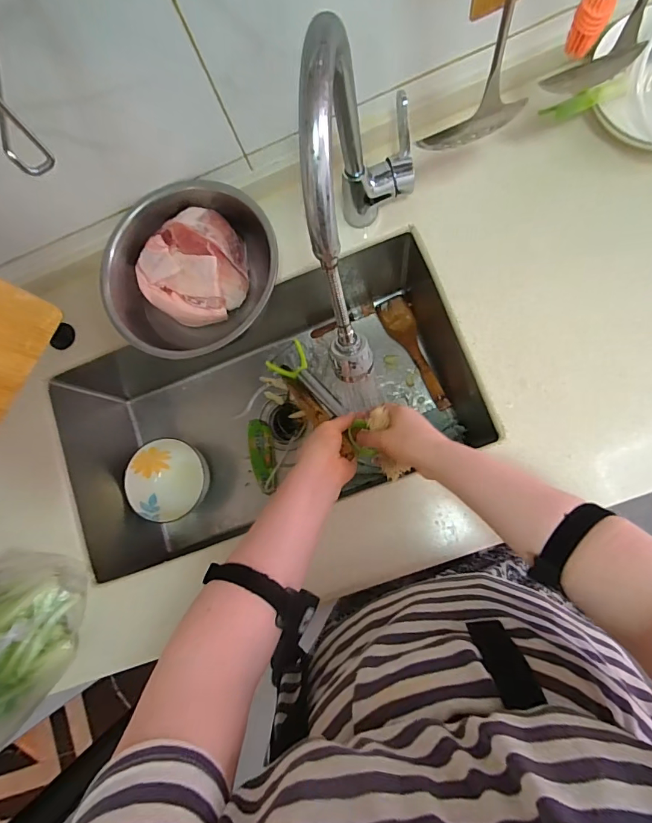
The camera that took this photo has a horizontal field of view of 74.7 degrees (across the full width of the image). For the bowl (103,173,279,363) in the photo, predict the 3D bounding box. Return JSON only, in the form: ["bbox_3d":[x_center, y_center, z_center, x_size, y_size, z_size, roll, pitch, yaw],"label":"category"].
[{"bbox_3d":[-0.181,-0.194,0.614,0.239,0.099,0.231,-1,84,9],"label":"bowl"}]

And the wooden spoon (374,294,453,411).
[{"bbox_3d":[0.175,-0.114,0.822,0.058,0.015,0.237,-28,77,4],"label":"wooden spoon"}]

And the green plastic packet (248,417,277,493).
[{"bbox_3d":[-0.125,0.090,0.850,0.049,0.024,0.145,-10,84,8],"label":"green plastic packet"}]

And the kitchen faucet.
[{"bbox_3d":[0.038,-0.202,0.450,0.082,0.330,0.297,4,85,9],"label":"kitchen faucet"}]

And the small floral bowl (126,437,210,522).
[{"bbox_3d":[-0.291,0.130,0.836,0.149,0.107,0.148,-2,81,9],"label":"small floral bowl"}]

